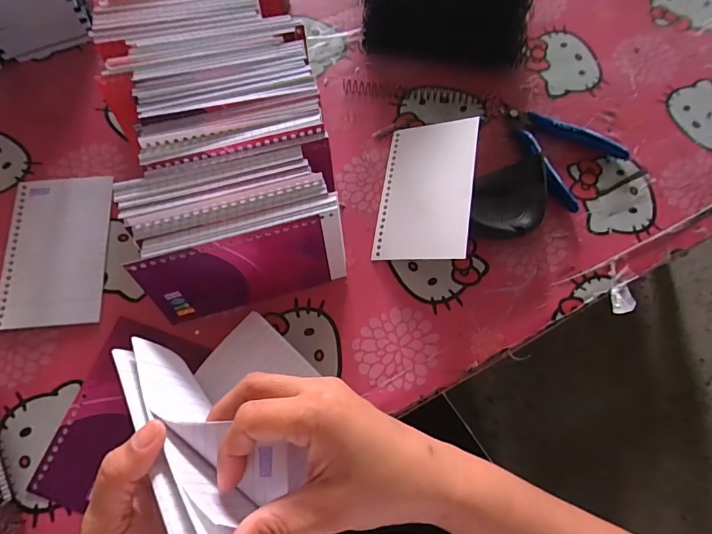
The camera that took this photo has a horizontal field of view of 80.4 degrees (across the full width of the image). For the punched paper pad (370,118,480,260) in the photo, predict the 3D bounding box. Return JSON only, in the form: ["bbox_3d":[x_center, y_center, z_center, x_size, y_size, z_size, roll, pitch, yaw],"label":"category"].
[{"bbox_3d":[0.061,-0.067,0.358,0.080,0.004,0.129,0,69,29],"label":"punched paper pad"}]

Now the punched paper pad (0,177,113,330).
[{"bbox_3d":[-0.248,-0.015,0.348,0.081,0.008,0.128,-4,70,-3],"label":"punched paper pad"}]

